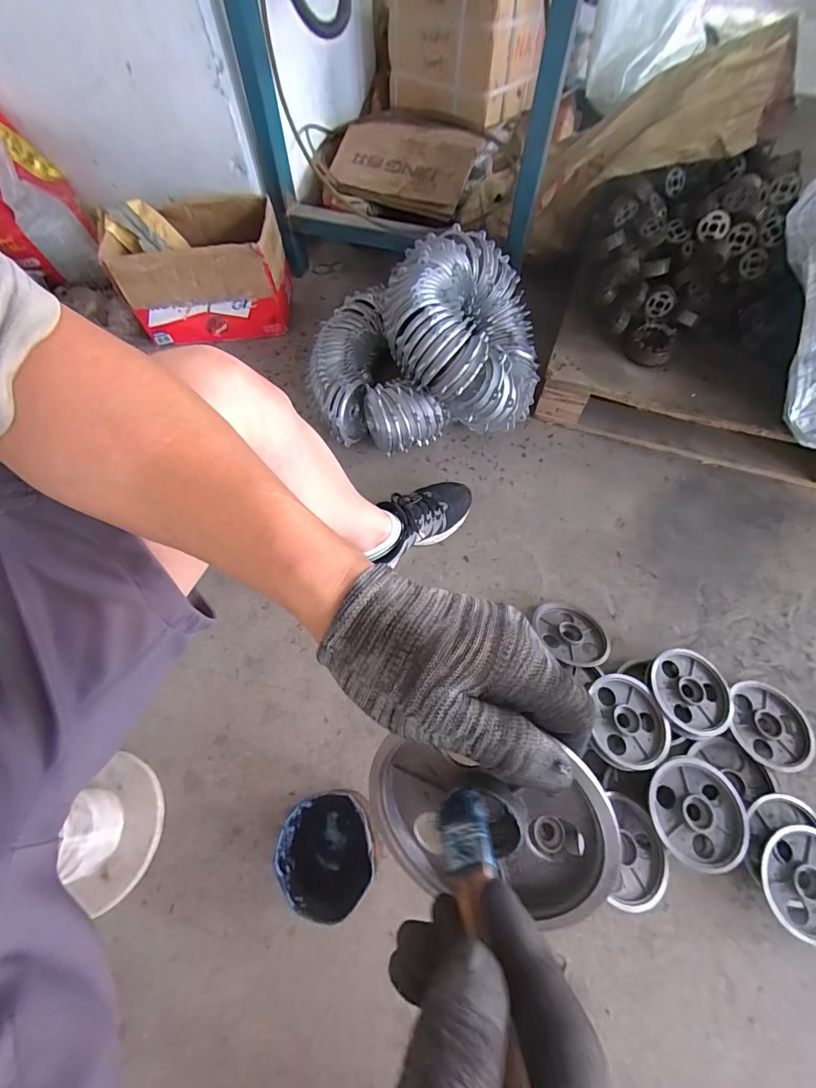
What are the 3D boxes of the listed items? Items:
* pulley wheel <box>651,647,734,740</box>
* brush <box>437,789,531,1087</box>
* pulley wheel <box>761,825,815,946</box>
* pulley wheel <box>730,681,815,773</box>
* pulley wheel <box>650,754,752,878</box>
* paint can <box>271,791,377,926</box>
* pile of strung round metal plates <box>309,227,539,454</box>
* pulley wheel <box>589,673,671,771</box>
[{"bbox_3d":[0.431,0.227,0.655,0.126,0.041,0.123,-18,64,-8],"label":"pulley wheel"},{"bbox_3d":[0.029,0.152,0.157,0.022,0.010,0.124,-5,25,-2],"label":"brush"},{"bbox_3d":[0.511,0.432,0.549,0.119,0.038,0.115,0,63,1],"label":"pulley wheel"},{"bbox_3d":[0.545,0.272,0.639,0.117,0.021,0.121,0,63,1],"label":"pulley wheel"},{"bbox_3d":[0.381,0.352,0.561,0.120,0.016,0.124,0,63,1],"label":"pulley wheel"},{"bbox_3d":[-0.101,0.394,0.552,0.118,0.101,0.121,0,63,1],"label":"paint can"},{"bbox_3d":[0.027,-0.400,0.845,0.441,0.227,0.367,-1,62,1],"label":"pile of strung round metal plates"},{"bbox_3d":[0.317,0.252,0.604,0.112,0.034,0.126,13,64,8],"label":"pulley wheel"}]

